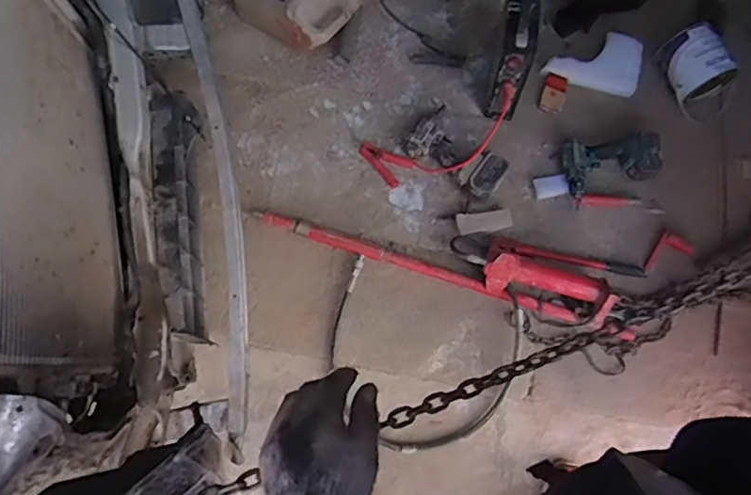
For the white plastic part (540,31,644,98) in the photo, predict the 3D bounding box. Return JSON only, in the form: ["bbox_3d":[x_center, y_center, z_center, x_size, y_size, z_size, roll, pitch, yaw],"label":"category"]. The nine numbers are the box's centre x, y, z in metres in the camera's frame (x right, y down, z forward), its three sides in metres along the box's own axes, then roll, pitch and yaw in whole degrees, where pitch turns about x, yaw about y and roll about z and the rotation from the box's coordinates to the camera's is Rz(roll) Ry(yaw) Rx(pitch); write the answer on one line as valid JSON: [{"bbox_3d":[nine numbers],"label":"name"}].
[{"bbox_3d":[0.594,-0.511,1.583,0.242,0.054,0.167,18,73,5],"label":"white plastic part"}]

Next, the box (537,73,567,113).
[{"bbox_3d":[0.477,-0.413,1.587,0.061,0.016,0.108,19,73,6],"label":"box"}]

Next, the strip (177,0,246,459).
[{"bbox_3d":[-0.304,-0.087,1.166,0.067,0.063,0.898,-9,72,-4],"label":"strip"}]

